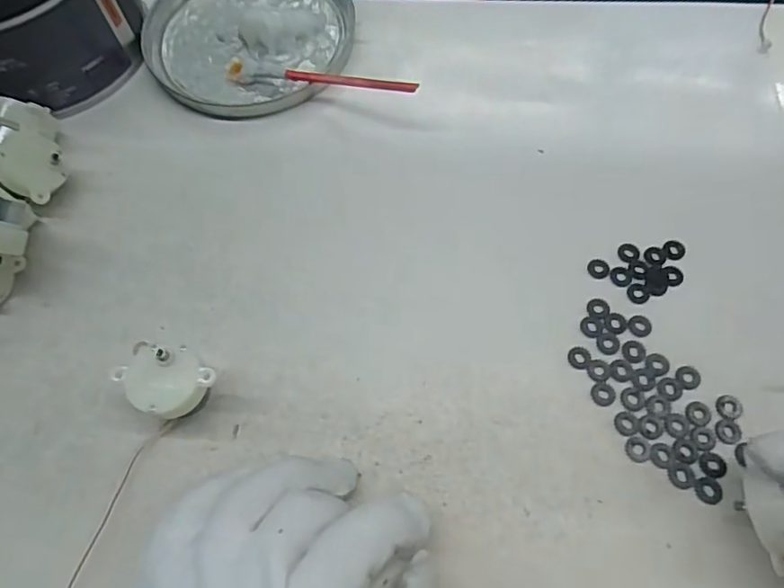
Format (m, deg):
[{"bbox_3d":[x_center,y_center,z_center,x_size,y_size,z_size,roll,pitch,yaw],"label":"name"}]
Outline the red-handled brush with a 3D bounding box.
[{"bbox_3d":[-0.043,-0.122,0.313,0.124,0.013,0.009,14,65,25],"label":"red-handled brush"}]

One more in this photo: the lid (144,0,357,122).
[{"bbox_3d":[-0.088,-0.167,0.347,0.126,0.014,0.125,-1,65,2],"label":"lid"}]

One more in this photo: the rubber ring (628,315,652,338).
[{"bbox_3d":[0.118,0.014,0.261,0.012,0.004,0.011,-1,65,2],"label":"rubber ring"}]

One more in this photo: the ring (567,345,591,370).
[{"bbox_3d":[0.087,0.029,0.256,0.010,0.004,0.011,-1,65,2],"label":"ring"}]

